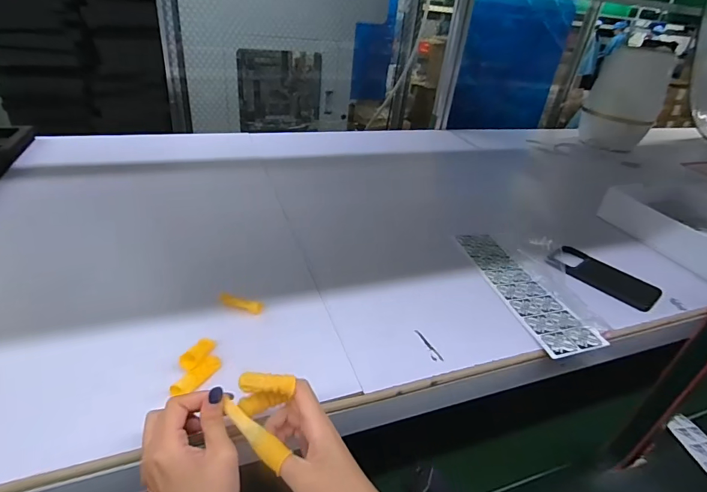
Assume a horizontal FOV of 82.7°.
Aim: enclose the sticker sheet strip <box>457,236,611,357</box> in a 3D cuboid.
[{"bbox_3d":[0.262,0.061,0.646,0.082,0.011,0.291,-7,32,-13],"label":"sticker sheet strip"}]

